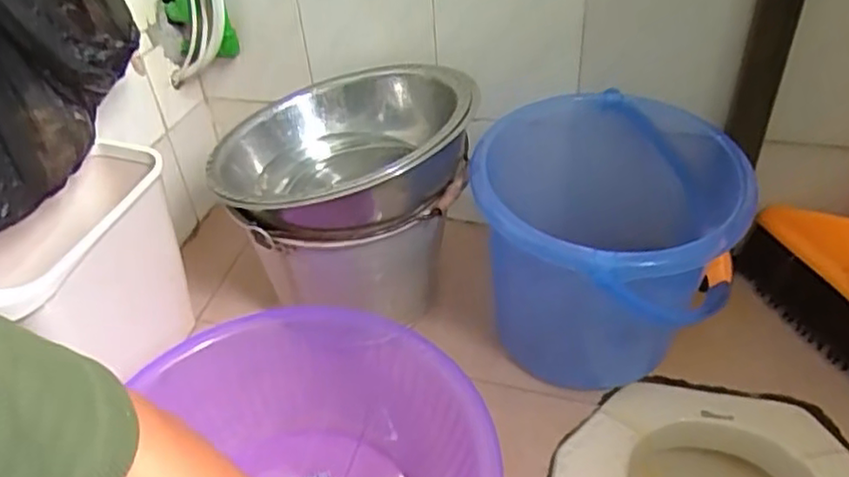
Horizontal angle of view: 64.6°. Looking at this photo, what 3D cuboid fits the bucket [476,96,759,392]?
[{"bbox_3d":[0.217,0.018,0.866,0.315,0.301,0.325,10,42,17],"label":"bucket"}]

